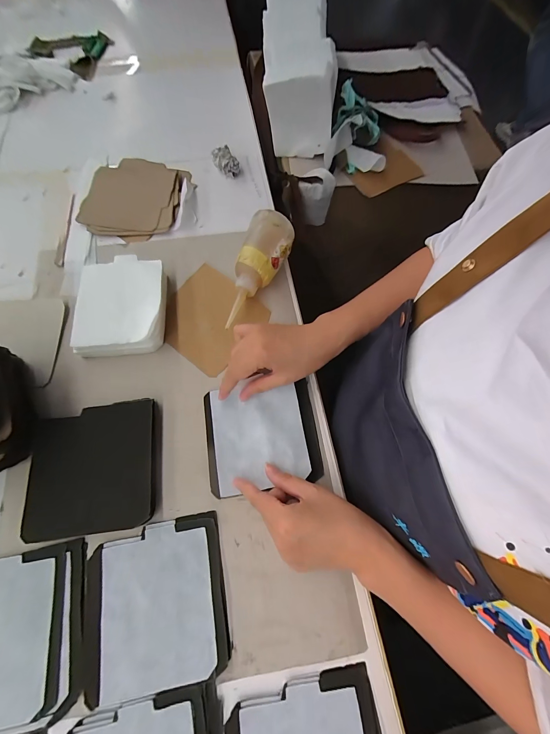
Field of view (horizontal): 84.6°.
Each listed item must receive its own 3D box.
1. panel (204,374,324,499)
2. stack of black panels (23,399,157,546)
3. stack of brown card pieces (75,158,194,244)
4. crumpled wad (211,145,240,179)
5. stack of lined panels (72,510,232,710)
[{"bbox_3d":[-0.015,0.079,0.360,0.133,0.025,0.119,-8,69,-6],"label":"panel"},{"bbox_3d":[-0.201,0.108,0.334,0.130,0.015,0.134,-6,69,-5],"label":"stack of black panels"},{"bbox_3d":[-0.229,-0.281,0.499,0.146,0.013,0.170,11,68,2],"label":"stack of brown card pieces"},{"bbox_3d":[-0.088,-0.357,0.527,0.032,0.028,0.047,-31,73,-13],"label":"crumpled wad"},{"bbox_3d":[-0.122,0.235,0.303,0.139,0.009,0.137,-10,69,-6],"label":"stack of lined panels"}]

